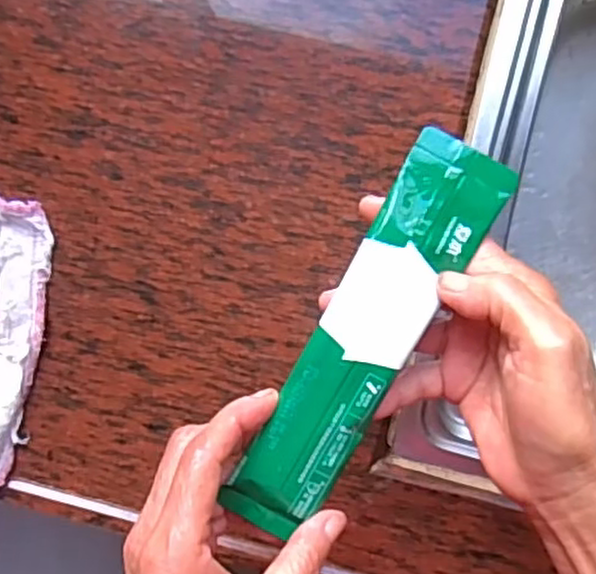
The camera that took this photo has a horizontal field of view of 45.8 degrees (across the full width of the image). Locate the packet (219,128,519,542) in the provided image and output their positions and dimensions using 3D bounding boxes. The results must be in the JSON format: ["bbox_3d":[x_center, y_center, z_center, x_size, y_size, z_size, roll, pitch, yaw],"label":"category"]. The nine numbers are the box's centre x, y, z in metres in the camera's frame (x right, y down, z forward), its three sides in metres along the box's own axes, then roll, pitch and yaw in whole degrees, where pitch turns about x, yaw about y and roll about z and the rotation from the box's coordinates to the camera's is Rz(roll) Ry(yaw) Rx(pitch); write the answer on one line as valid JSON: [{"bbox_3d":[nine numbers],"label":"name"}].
[{"bbox_3d":[0.027,0.023,0.293,0.041,0.009,0.178,29,94,2],"label":"packet"}]

